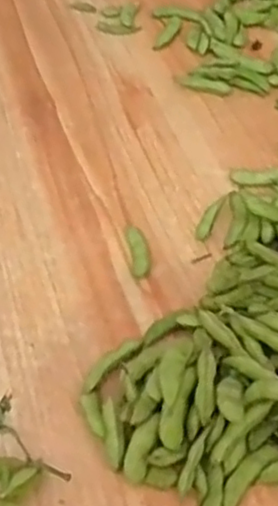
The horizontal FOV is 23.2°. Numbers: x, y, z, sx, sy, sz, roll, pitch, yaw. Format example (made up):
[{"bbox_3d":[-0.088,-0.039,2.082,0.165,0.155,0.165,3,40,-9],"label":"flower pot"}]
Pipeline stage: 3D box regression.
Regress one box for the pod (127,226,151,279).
[{"bbox_3d":[0.000,-0.003,0.493,0.014,0.006,0.052,-7,49,-4],"label":"pod"}]

